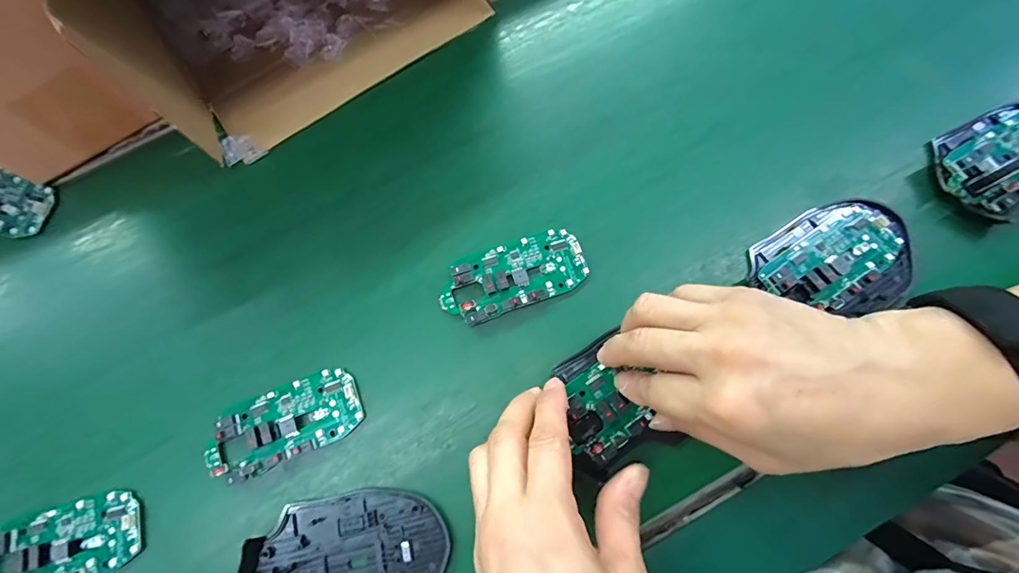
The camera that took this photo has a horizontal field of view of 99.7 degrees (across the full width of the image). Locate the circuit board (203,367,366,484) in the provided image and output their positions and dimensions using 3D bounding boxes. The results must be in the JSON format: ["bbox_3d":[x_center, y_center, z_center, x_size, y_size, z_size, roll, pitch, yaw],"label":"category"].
[{"bbox_3d":[-0.142,0.086,0.270,0.096,0.010,0.044,-23,77,-4],"label":"circuit board"}]

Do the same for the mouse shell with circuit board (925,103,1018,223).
[{"bbox_3d":[0.351,-0.089,0.291,0.117,0.033,0.074,-23,77,-4],"label":"mouse shell with circuit board"}]

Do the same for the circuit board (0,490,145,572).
[{"bbox_3d":[-0.266,0.154,0.255,0.083,0.011,0.044,-16,77,-2],"label":"circuit board"}]

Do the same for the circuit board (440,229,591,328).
[{"bbox_3d":[0.002,-0.007,0.286,0.097,0.012,0.045,-21,77,-3],"label":"circuit board"}]

